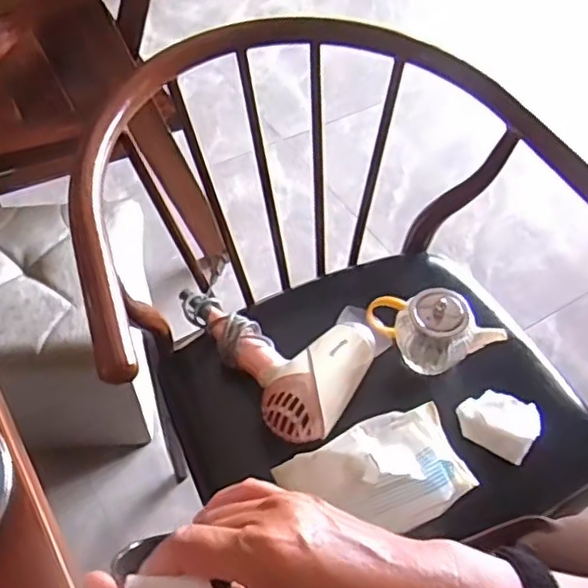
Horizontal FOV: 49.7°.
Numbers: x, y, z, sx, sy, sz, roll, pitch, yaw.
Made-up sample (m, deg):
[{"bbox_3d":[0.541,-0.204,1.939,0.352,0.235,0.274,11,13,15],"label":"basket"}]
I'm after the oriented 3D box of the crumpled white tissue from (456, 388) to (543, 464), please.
[{"bbox_3d":[0.229,0.142,0.714,0.084,0.023,0.066,26,55,17],"label":"crumpled white tissue"}]

